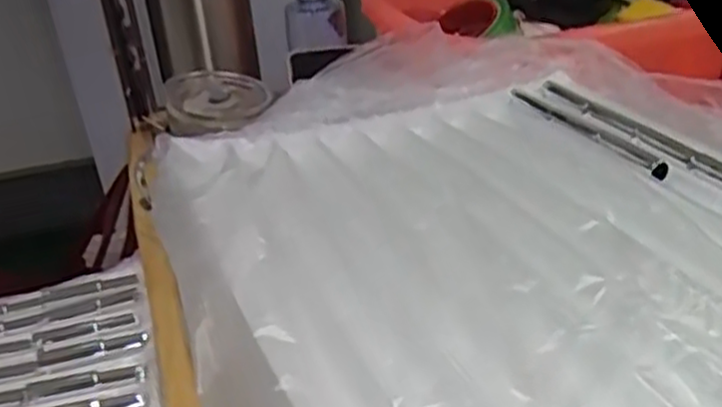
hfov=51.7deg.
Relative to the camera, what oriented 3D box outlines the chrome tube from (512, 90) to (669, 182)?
[{"bbox_3d":[0.153,-0.051,0.512,0.014,0.008,0.150,-15,30,-20],"label":"chrome tube"}]

